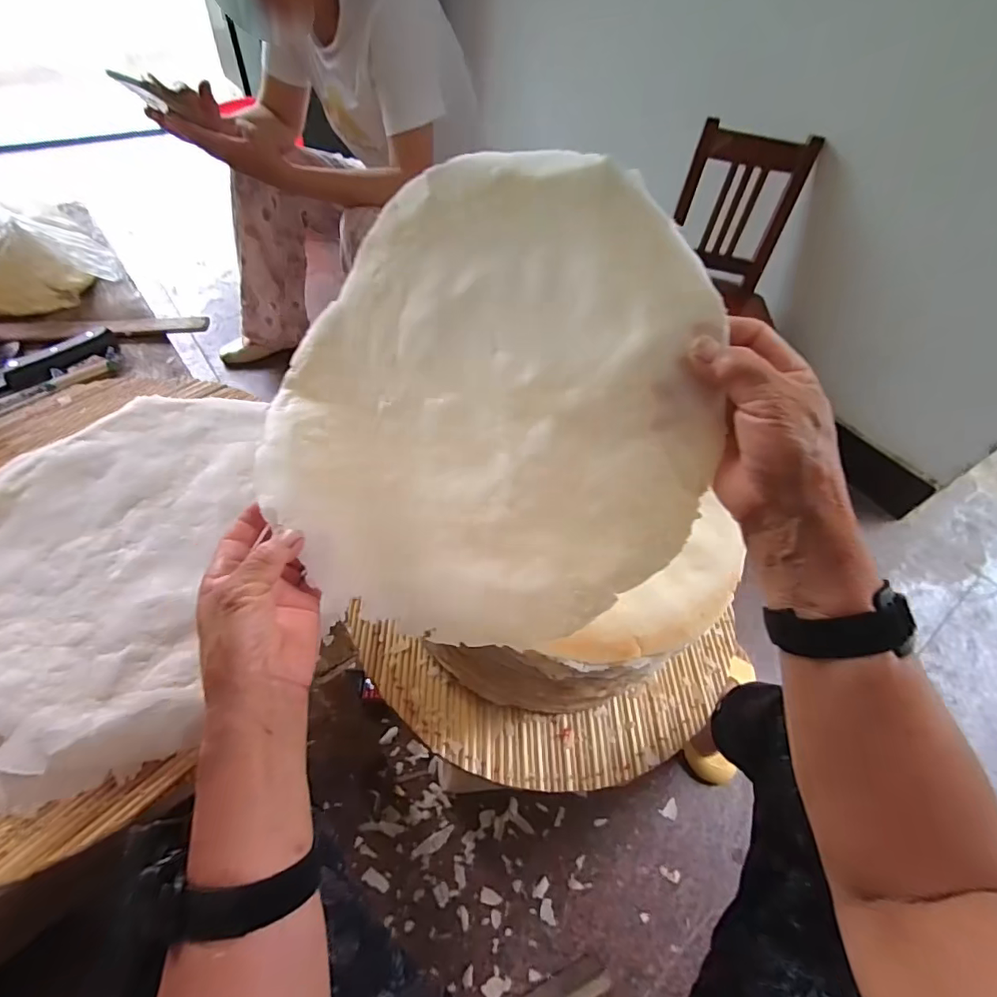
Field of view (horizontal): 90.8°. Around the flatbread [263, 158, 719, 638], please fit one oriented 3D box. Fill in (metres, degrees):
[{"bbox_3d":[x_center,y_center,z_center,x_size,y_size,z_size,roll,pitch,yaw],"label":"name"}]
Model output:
[{"bbox_3d":[-0.021,-0.068,0.342,0.313,0.070,0.330,2,95,26],"label":"flatbread"}]

